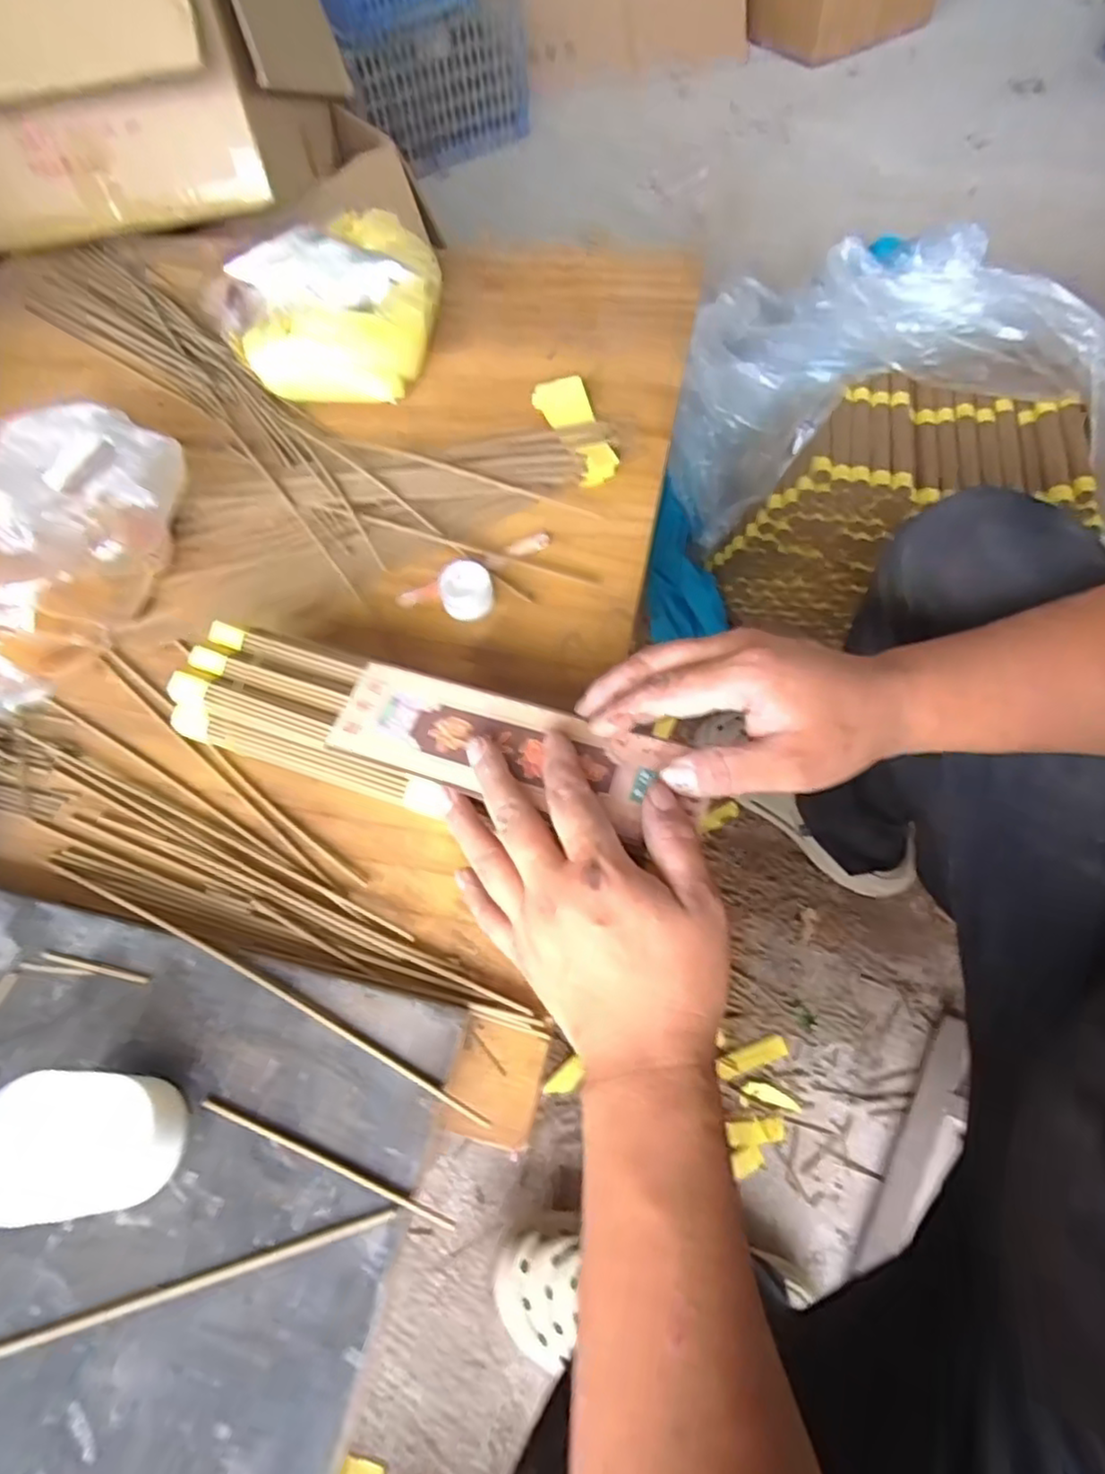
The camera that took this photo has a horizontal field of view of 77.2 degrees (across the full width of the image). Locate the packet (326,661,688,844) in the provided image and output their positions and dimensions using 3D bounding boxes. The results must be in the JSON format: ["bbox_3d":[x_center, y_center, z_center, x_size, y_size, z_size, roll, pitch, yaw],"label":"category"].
[{"bbox_3d":[-0.031,0.003,0.381,0.184,0.006,0.059,14,63,11],"label":"packet"}]

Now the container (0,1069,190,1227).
[{"bbox_3d":[-0.207,0.180,0.308,0.049,0.074,0.053,-2,61,3],"label":"container"}]

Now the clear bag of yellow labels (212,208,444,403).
[{"bbox_3d":[-0.191,-0.387,0.631,0.195,0.064,0.195,-34,64,-14],"label":"clear bag of yellow labels"}]

